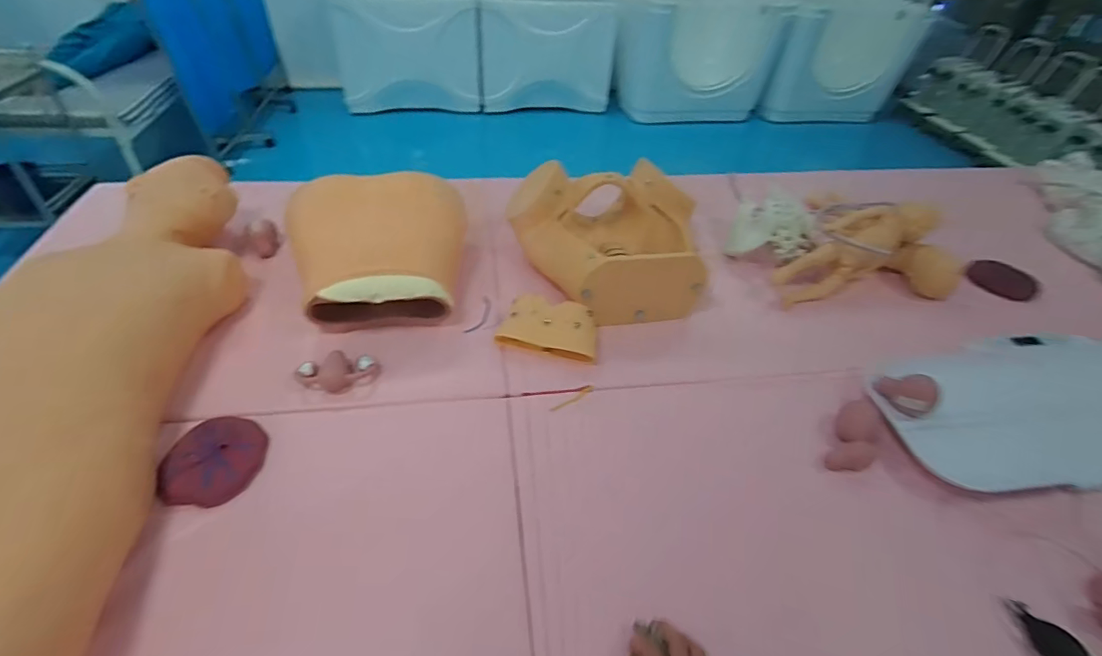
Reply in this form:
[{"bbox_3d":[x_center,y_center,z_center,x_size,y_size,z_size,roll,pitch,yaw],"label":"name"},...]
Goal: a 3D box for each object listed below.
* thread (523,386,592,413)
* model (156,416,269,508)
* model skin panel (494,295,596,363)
[{"bbox_3d":[0.015,0.119,0.878,0.122,0.007,0.049,-3,45,-8],"label":"thread"},{"bbox_3d":[-0.496,0.196,0.744,0.130,0.048,0.127,3,44,-2],"label":"model"},{"bbox_3d":[-0.004,-0.002,0.947,0.180,0.073,0.086,11,44,6],"label":"model skin panel"}]

